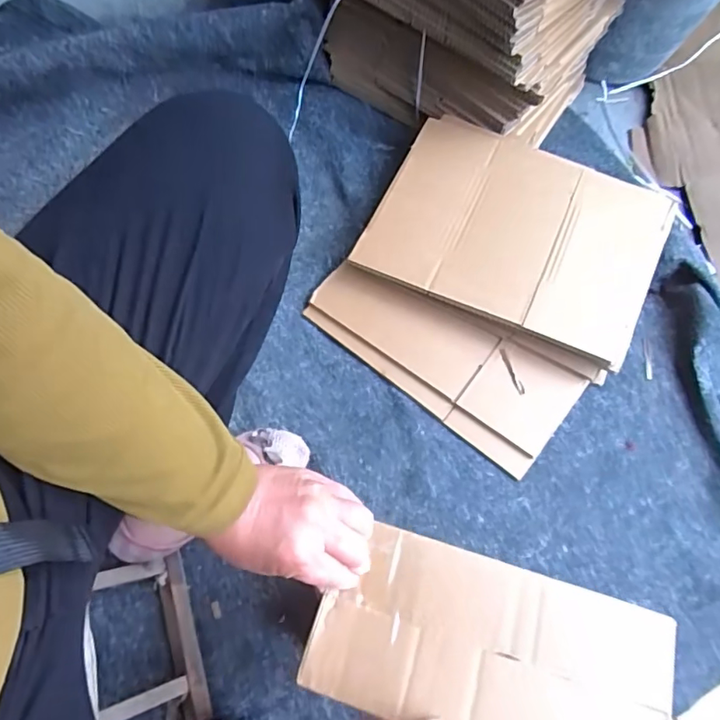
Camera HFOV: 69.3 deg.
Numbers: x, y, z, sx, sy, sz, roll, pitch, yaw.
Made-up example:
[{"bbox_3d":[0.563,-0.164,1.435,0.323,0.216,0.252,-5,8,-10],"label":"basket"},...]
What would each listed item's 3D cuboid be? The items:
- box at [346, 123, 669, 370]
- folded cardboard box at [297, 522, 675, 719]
[{"bbox_3d":[0.228,-0.188,0.751,0.384,0.025,0.296,25,69,8],"label":"box"},{"bbox_3d":[0.098,0.218,0.388,0.255,0.020,0.126,17,68,5],"label":"folded cardboard box"}]

